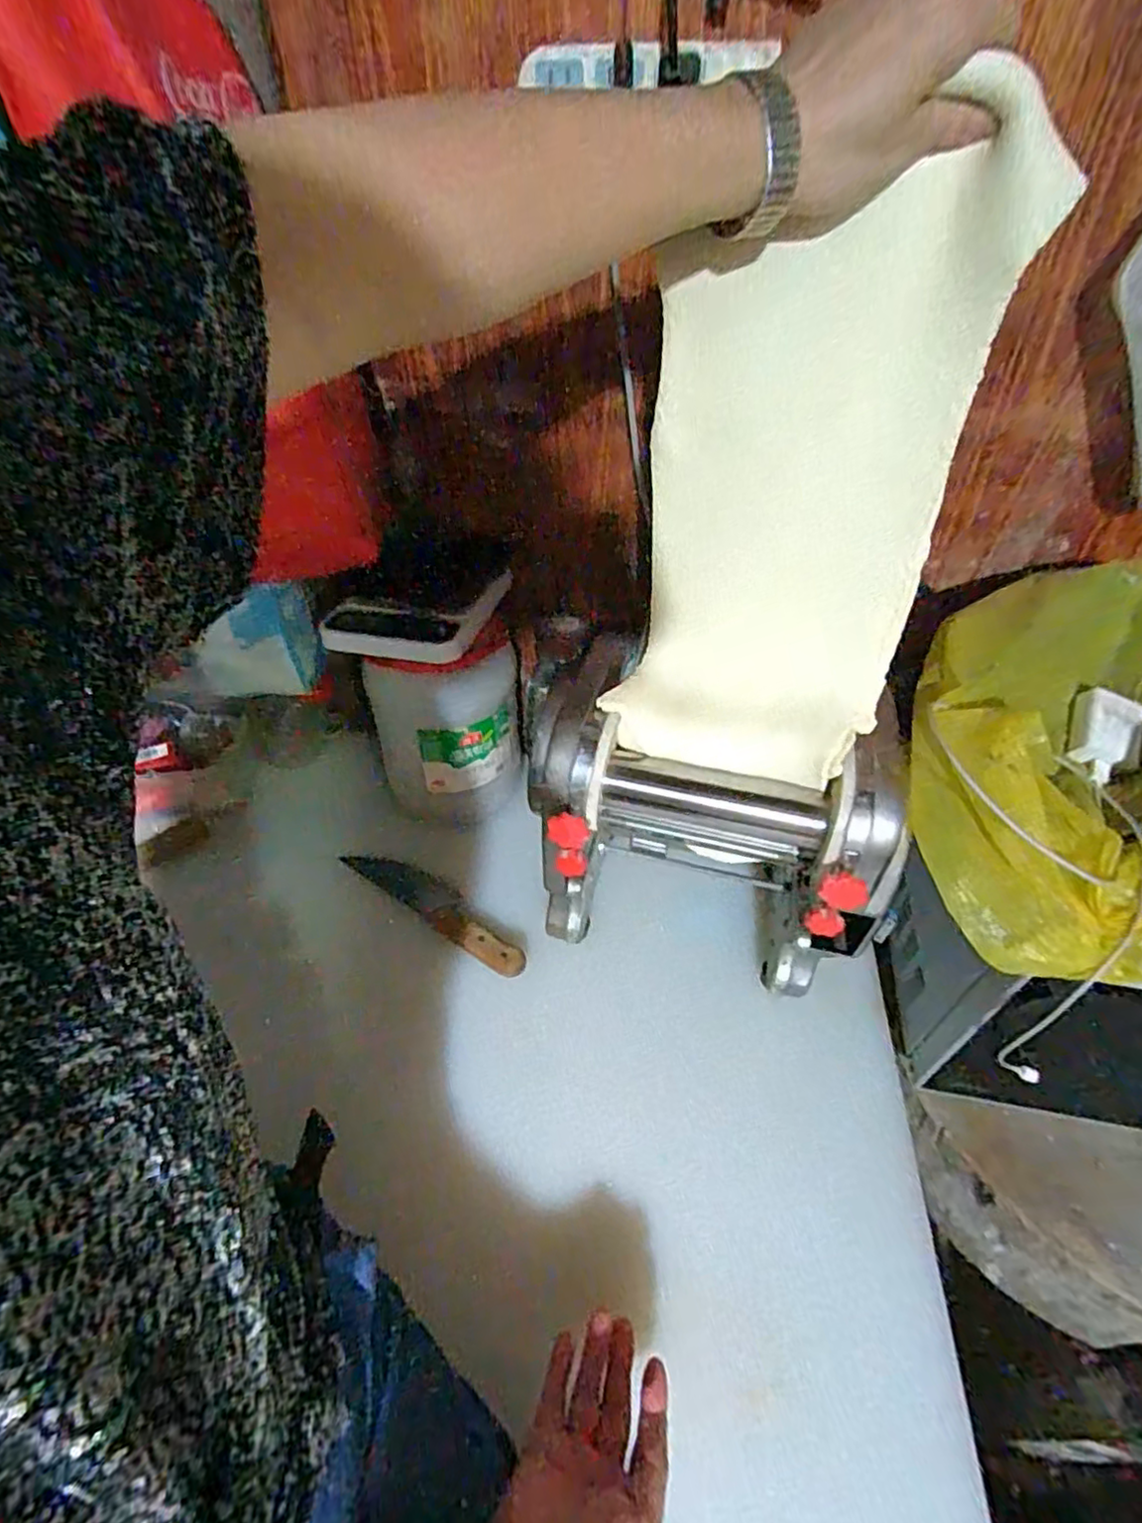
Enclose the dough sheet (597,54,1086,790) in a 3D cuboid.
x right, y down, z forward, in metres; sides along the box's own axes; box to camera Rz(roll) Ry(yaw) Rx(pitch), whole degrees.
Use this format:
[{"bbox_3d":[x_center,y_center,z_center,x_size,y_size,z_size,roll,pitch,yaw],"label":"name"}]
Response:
[{"bbox_3d":[0.143,-0.161,0.441,0.195,0.389,0.056,14,40,9],"label":"dough sheet"}]

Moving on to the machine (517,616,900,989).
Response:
[{"bbox_3d":[0.115,0.083,0.599,0.293,0.266,0.170,12,46,10],"label":"machine"}]

